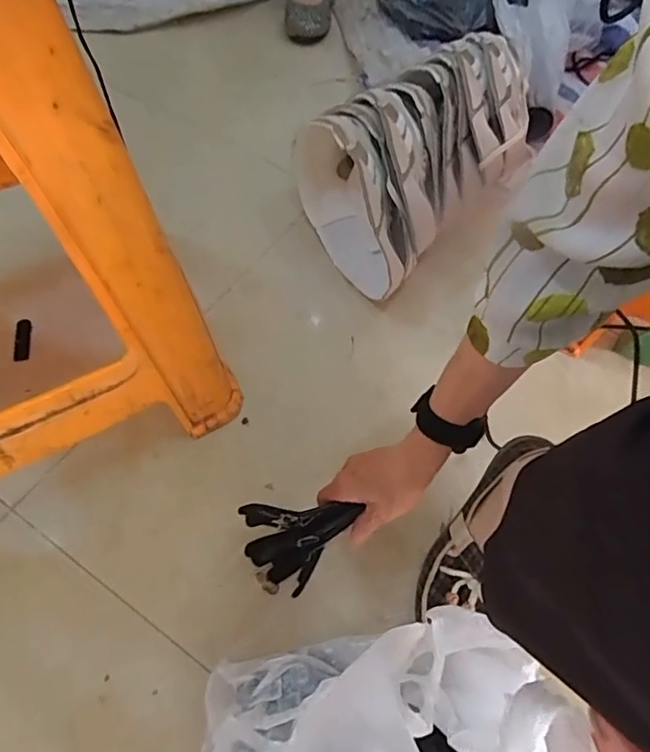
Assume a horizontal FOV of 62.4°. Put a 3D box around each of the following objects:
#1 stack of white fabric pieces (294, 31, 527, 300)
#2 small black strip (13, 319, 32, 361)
[{"bbox_3d":[0.144,-0.301,0.754,0.383,0.163,0.240,-36,67,-20],"label":"stack of white fabric pieces"},{"bbox_3d":[-0.380,-0.045,0.675,0.017,0.007,0.056,-4,72,-4],"label":"small black strip"}]

